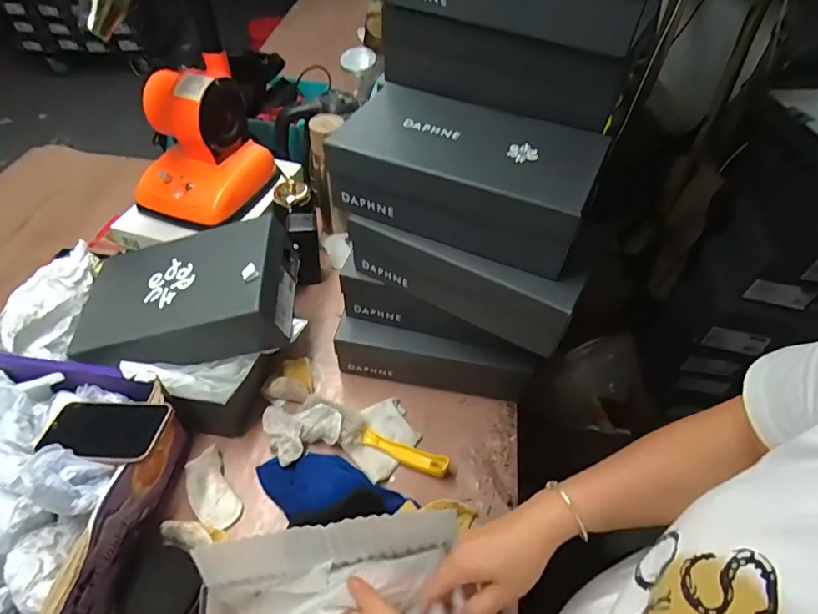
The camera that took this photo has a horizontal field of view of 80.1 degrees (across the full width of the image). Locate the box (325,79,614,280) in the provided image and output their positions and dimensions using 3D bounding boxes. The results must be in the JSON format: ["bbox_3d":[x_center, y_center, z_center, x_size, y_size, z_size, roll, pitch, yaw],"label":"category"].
[{"bbox_3d":[0.069,-0.163,0.594,0.299,0.100,0.179,23,51,16],"label":"box"}]

